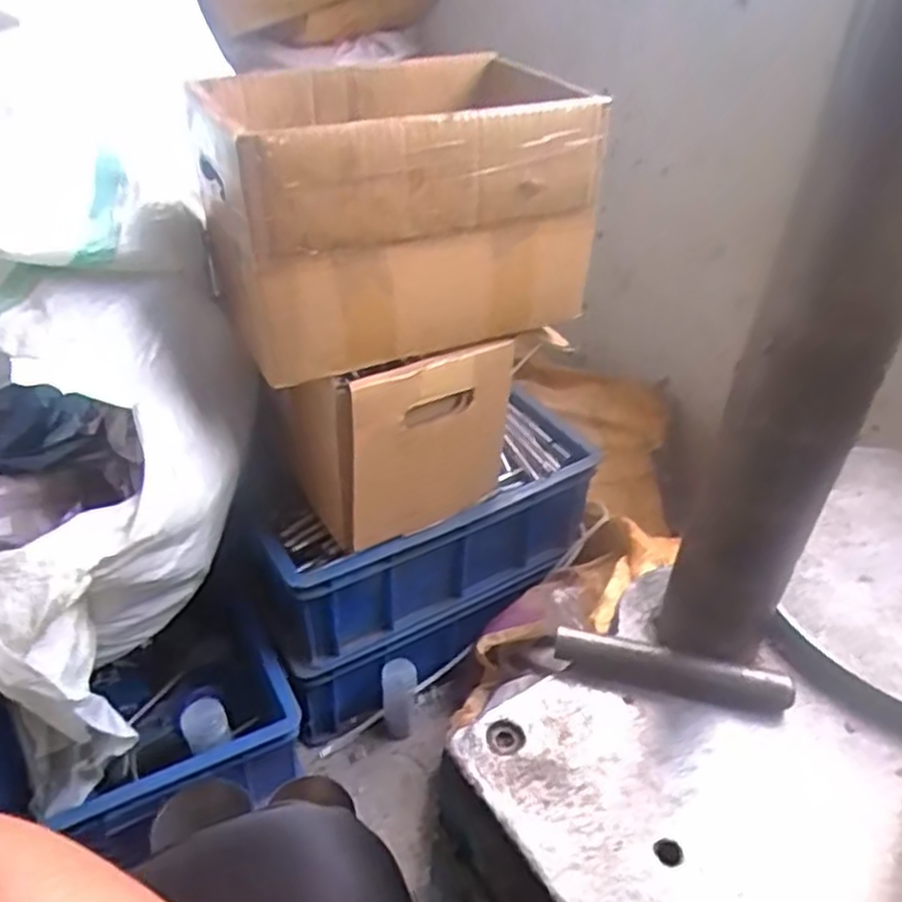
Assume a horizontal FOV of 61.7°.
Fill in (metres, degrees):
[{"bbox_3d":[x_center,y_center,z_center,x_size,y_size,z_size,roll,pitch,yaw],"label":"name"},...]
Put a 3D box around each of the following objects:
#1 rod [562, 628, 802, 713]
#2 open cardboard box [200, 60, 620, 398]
[{"bbox_3d":[0.134,0.134,0.464,0.138,0.024,0.019,11,39,9],"label":"rod"},{"bbox_3d":[-0.052,-0.220,0.682,0.325,0.194,0.206,-17,43,-24],"label":"open cardboard box"}]

